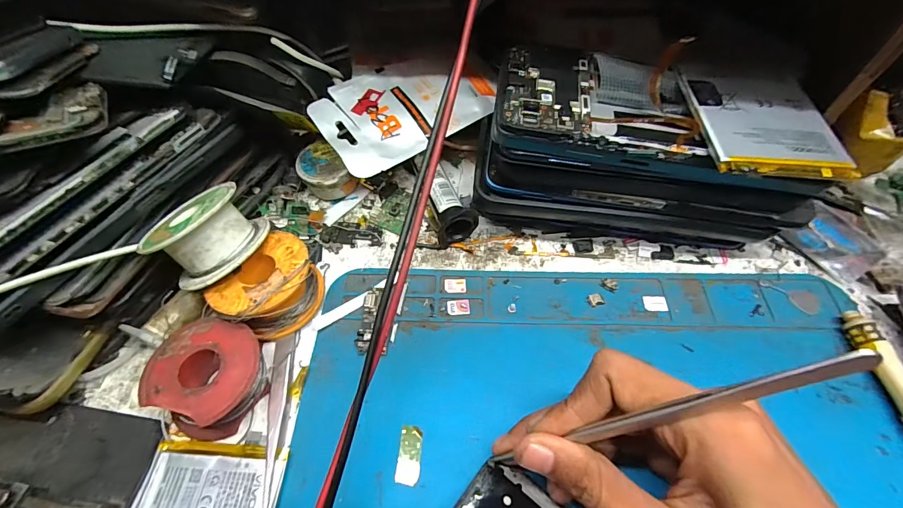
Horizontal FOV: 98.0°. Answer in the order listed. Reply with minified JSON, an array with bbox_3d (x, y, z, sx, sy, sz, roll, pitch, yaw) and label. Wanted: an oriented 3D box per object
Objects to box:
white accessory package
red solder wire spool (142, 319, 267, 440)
[{"bbox_3d":[-0.032,-0.096,0.257,0.108,0.018,0.071,-28,61,-15],"label":"white accessory package"},{"bbox_3d":[-0.118,0.059,0.191,0.051,0.023,0.049,-1,56,1],"label":"red solder wire spool"}]

